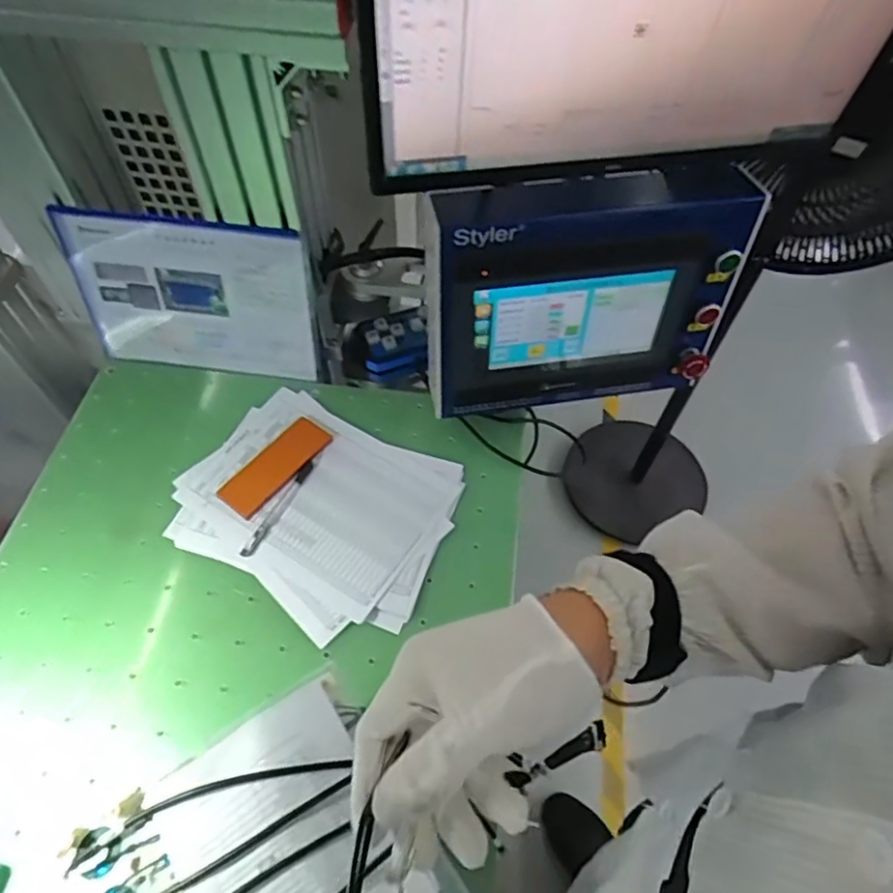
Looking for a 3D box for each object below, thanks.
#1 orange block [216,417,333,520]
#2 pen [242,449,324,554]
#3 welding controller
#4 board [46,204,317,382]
[{"bbox_3d":[-0.217,0.022,0.784,0.061,0.014,0.148,36,62,19],"label":"orange block"},{"bbox_3d":[-0.201,0.067,0.760,0.014,0.011,0.159,25,59,13],"label":"pen"},{"bbox_3d":[0.152,-0.162,0.694,0.344,0.274,0.097,-7,58,-7],"label":"welding controller"},{"bbox_3d":[-0.336,-0.194,0.818,0.306,0.231,0.019,5,46,1],"label":"board"}]

